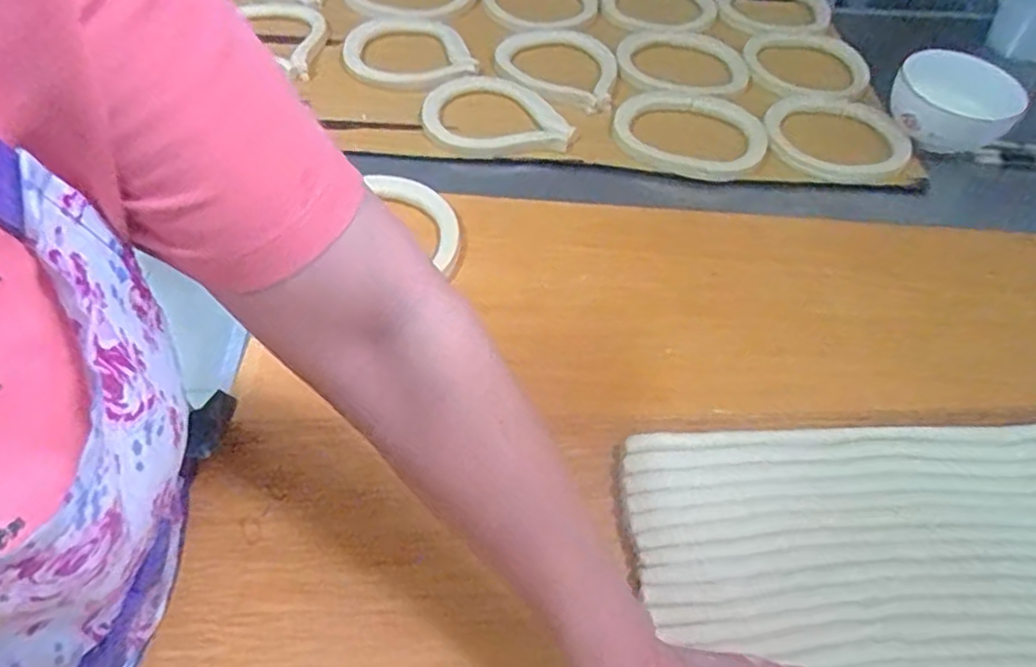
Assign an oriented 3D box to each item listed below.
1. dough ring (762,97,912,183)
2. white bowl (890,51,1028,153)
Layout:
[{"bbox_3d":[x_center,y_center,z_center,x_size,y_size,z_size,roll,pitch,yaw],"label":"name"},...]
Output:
[{"bbox_3d":[0.374,-0.232,0.782,0.163,0.018,0.155,3,52,-4],"label":"dough ring"},{"bbox_3d":[0.515,-0.272,0.787,0.125,0.065,0.116,3,52,-4],"label":"white bowl"}]

